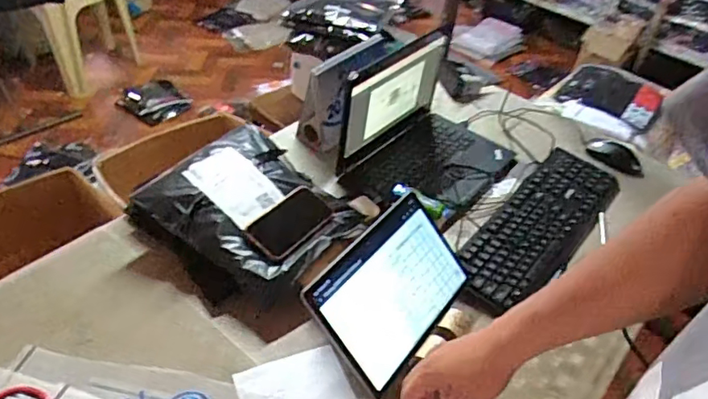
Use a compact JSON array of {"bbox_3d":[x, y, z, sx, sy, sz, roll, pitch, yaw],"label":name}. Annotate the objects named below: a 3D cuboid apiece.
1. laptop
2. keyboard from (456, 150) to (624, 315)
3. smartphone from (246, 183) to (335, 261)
[{"bbox_3d":[0.148,-0.151,1.033,0.250,0.196,0.341,31,47,26],"label":"laptop"},{"bbox_3d":[0.316,0.033,0.959,0.154,0.021,0.465,30,47,29],"label":"keyboard"},{"bbox_3d":[-0.095,0.032,0.856,0.078,0.008,0.154,39,46,13],"label":"smartphone"}]

